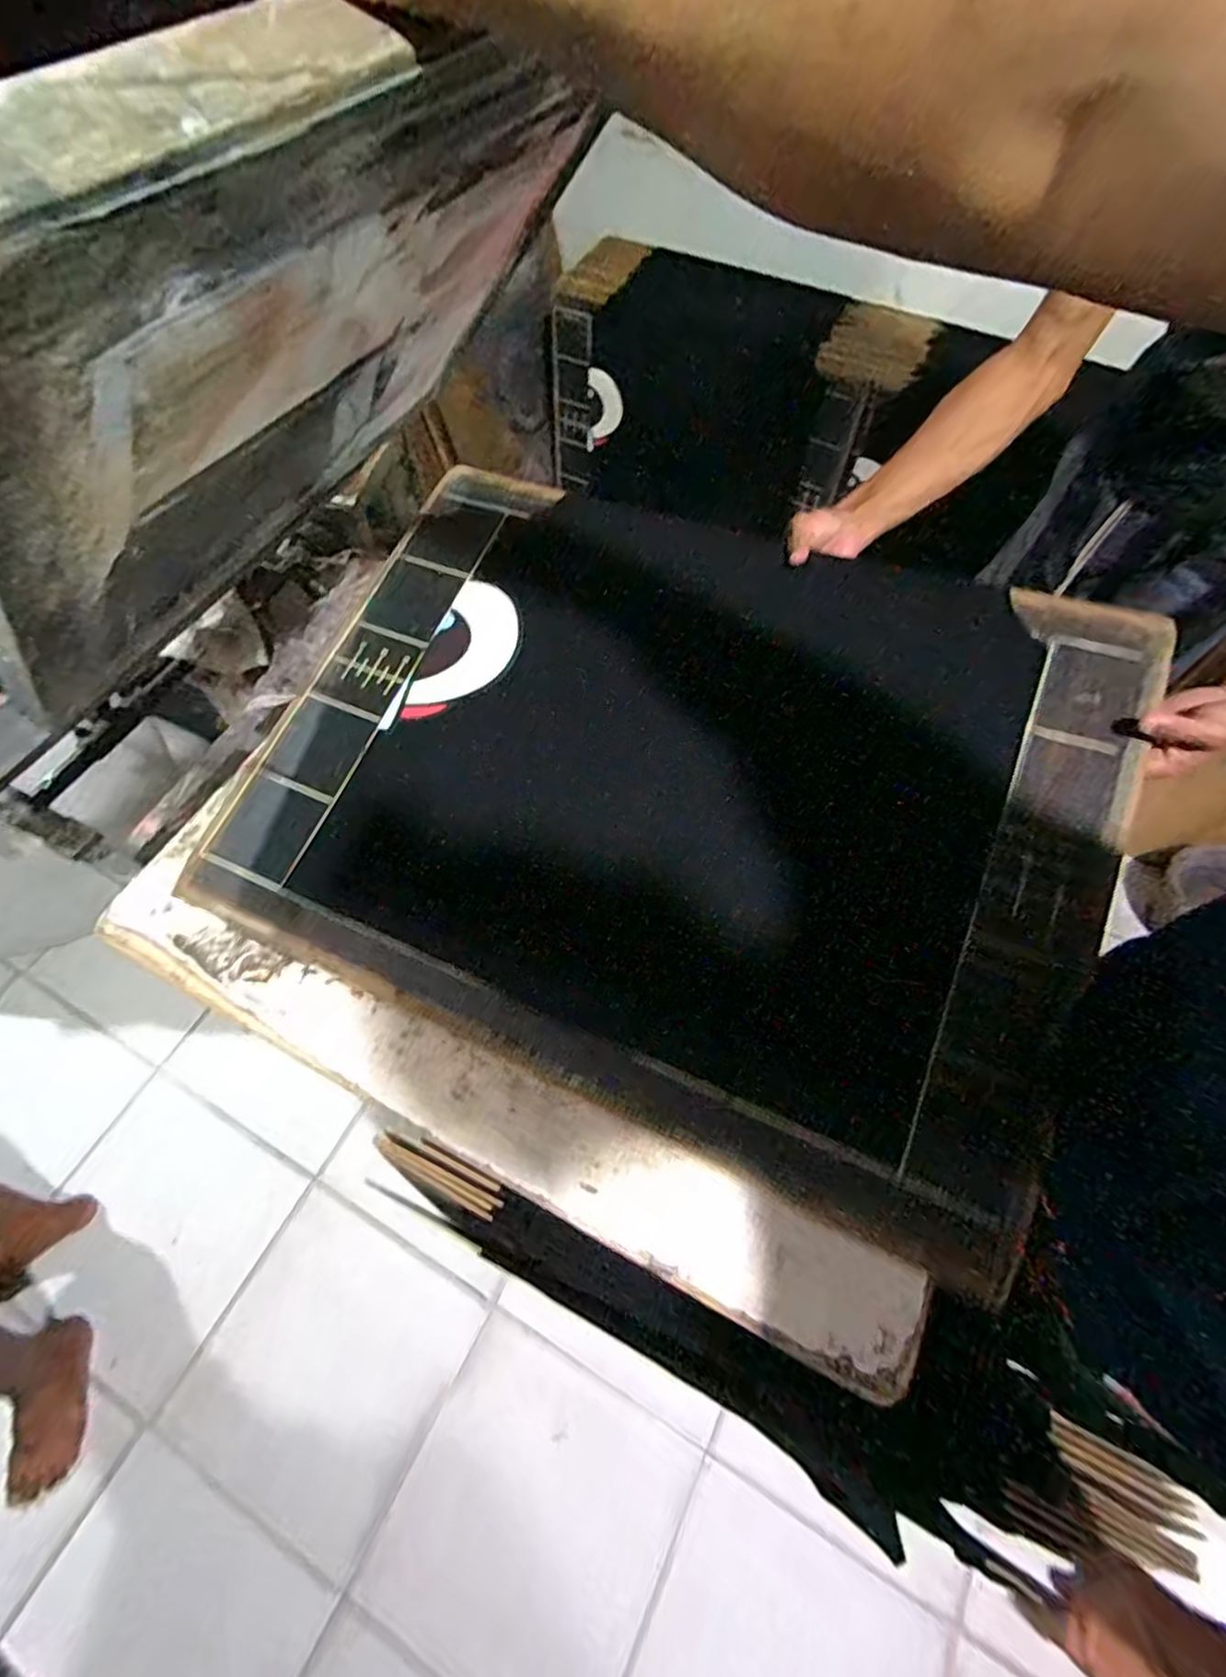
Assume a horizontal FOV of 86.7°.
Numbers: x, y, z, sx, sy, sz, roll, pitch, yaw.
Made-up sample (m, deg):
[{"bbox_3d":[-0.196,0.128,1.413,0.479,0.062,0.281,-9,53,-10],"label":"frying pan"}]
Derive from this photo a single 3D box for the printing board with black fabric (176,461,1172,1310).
[{"bbox_3d":[0.044,-0.059,0.638,0.784,0.050,0.583,22,77,13],"label":"printing board with black fabric"}]

